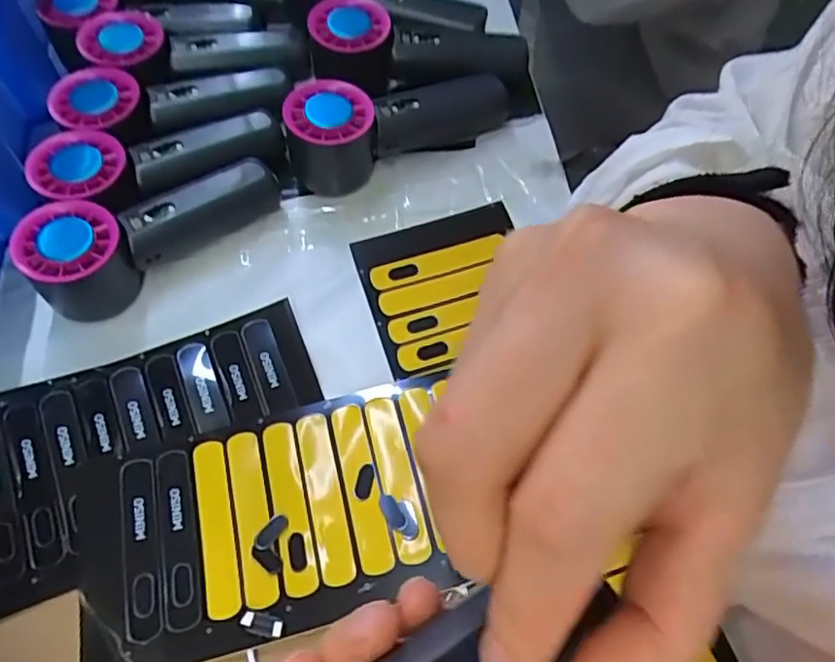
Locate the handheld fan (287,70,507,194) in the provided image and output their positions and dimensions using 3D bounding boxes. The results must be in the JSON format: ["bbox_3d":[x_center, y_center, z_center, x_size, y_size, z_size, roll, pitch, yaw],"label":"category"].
[{"bbox_3d":[-0.015,-0.150,0.429,0.165,0.057,0.054,-28,63,-13],"label":"handheld fan"}]

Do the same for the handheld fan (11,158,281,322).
[{"bbox_3d":[-0.167,-0.069,0.395,0.156,0.061,0.053,-40,67,-15],"label":"handheld fan"}]

